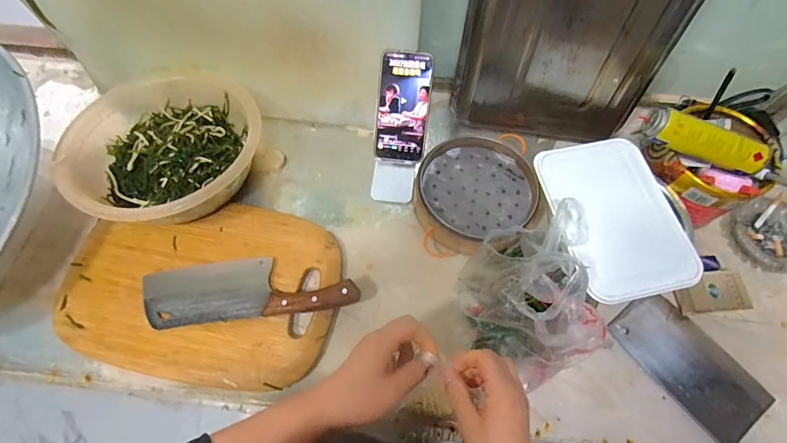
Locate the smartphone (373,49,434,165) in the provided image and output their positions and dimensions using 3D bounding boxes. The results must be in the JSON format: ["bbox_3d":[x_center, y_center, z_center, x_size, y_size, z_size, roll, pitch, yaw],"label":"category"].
[{"bbox_3d":[0.013,-0.156,0.528,0.070,0.007,0.144,7,106,3],"label":"smartphone"}]

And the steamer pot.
[{"bbox_3d":[0.121,-0.041,0.567,0.183,0.049,0.169,0,67,0],"label":"steamer pot"}]

